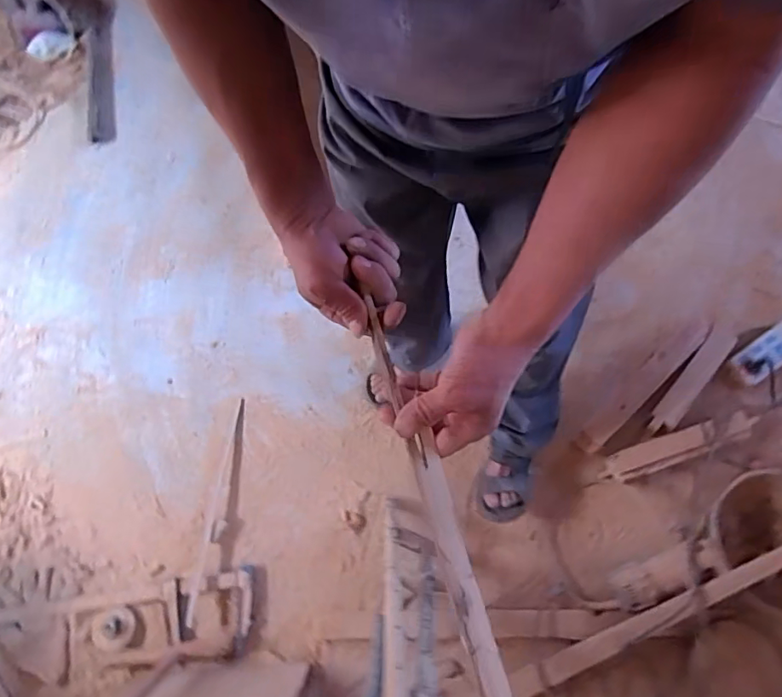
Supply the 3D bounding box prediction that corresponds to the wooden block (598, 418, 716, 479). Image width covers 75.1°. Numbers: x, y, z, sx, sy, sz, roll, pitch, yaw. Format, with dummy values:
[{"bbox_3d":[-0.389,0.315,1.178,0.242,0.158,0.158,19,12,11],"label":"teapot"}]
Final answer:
[{"bbox_3d":[0.592,0.227,1.133,0.260,0.020,0.048,-23,67,6],"label":"wooden block"}]

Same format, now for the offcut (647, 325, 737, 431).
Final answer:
[{"bbox_3d":[0.719,0.066,1.203,0.057,0.021,0.337,40,75,17],"label":"offcut"}]

